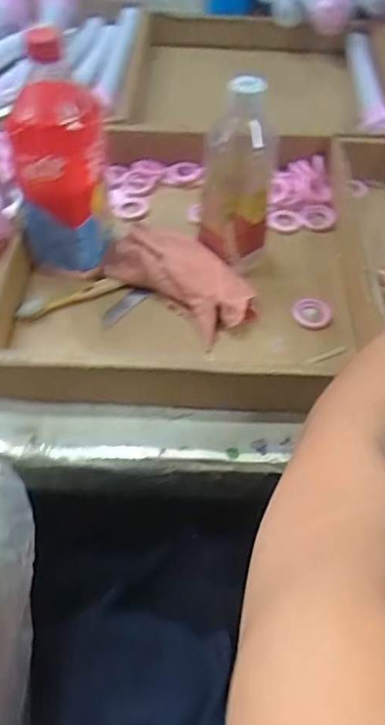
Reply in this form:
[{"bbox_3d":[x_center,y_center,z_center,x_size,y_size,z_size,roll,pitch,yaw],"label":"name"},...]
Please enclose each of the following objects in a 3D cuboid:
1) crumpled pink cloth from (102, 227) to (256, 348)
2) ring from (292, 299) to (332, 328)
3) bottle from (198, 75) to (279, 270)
[{"bbox_3d":[-0.011,-0.091,0.589,0.170,0.023,0.091,34,58,22],"label":"crumpled pink cloth"},{"bbox_3d":[0.117,-0.050,0.570,0.039,0.013,0.029,18,53,11],"label":"ring"},{"bbox_3d":[0.044,-0.172,0.545,0.065,0.172,0.053,6,52,2],"label":"bottle"}]

